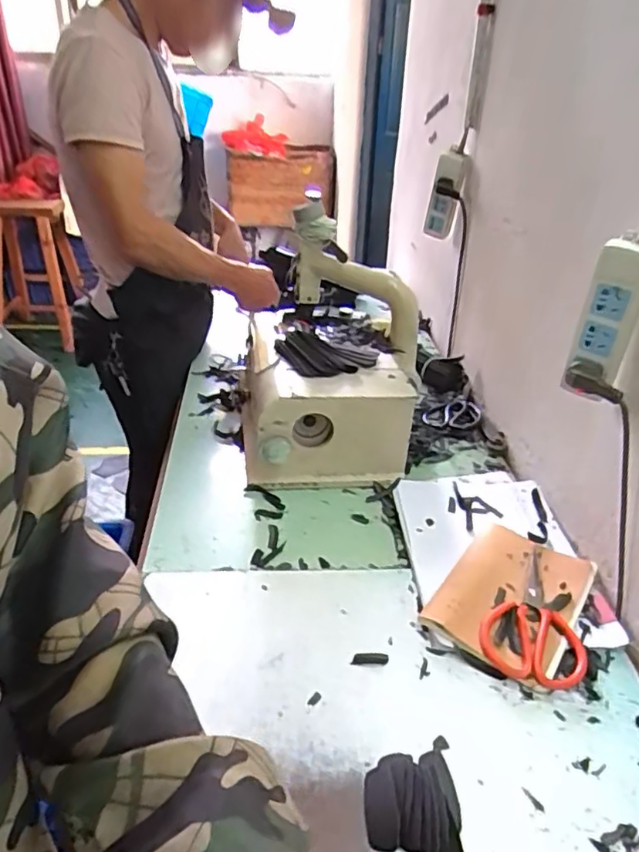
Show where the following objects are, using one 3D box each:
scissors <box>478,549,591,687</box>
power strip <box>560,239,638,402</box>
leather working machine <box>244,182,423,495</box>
[{"bbox_3d":[0.250,0.210,0.683,0.104,0.016,0.184,15,33,27],"label":"scissors"},{"bbox_3d":[0.307,-0.108,0.651,0.059,0.169,0.031,19,30,28],"label":"power strip"},{"bbox_3d":[0.018,-0.116,0.941,0.275,0.311,0.293,-5,29,-7],"label":"leather working machine"}]

